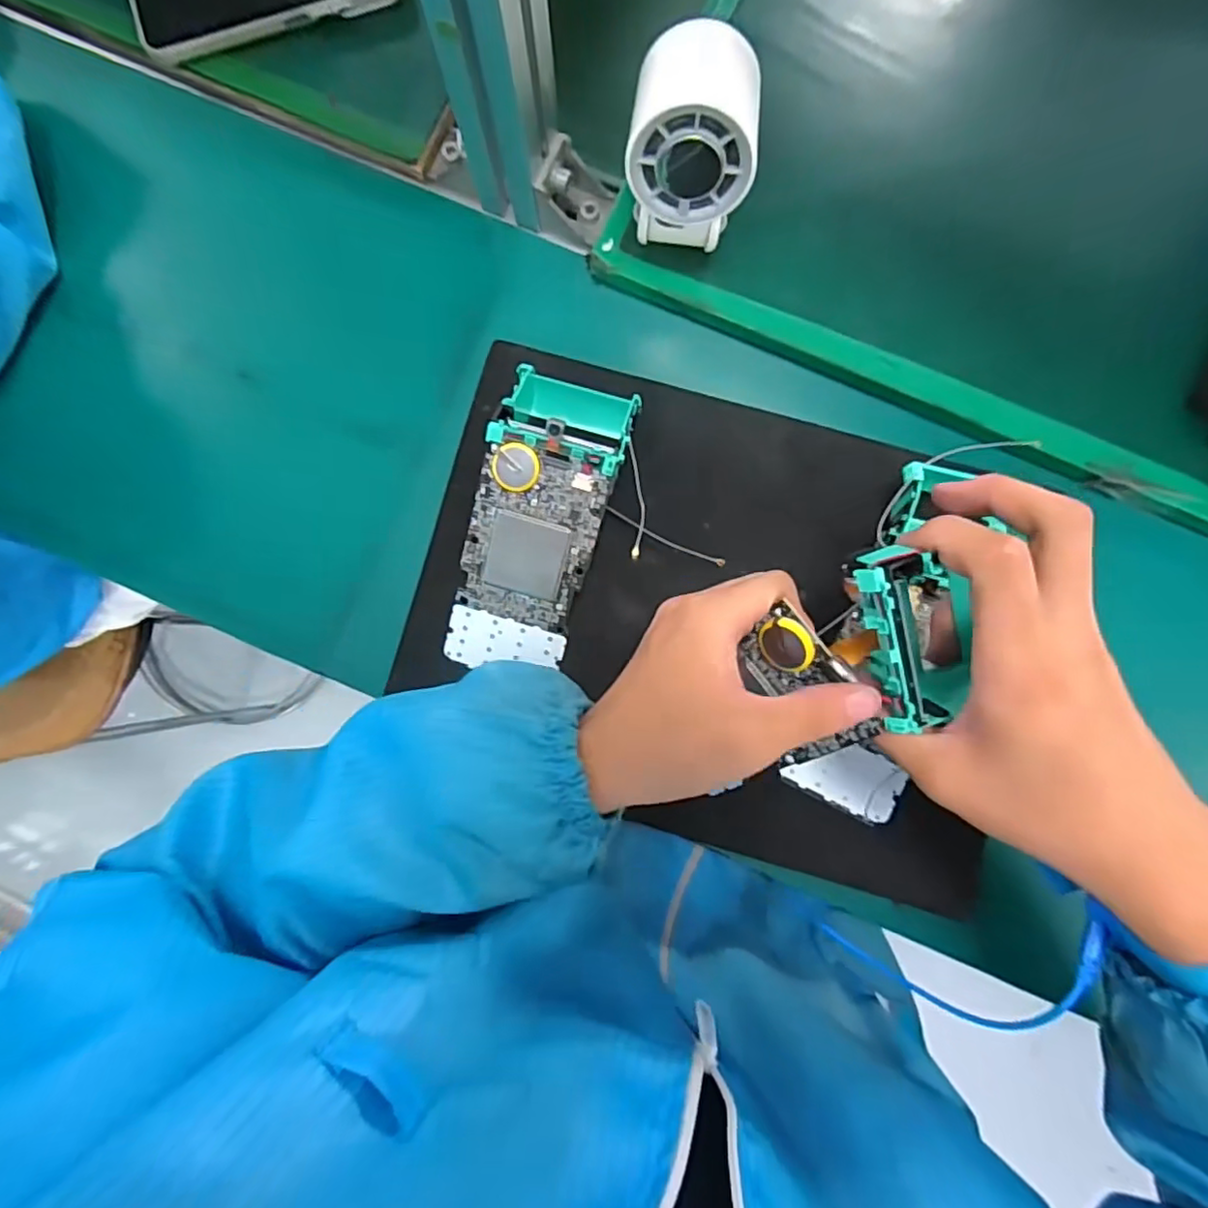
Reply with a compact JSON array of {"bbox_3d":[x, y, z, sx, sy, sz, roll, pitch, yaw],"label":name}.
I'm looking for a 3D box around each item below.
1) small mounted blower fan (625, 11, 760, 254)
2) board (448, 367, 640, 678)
[{"bbox_3d":[0.044,-0.232,0.323,0.059,0.100,0.069,5,86,2],"label":"small mounted blower fan"},{"bbox_3d":[-0.038,-0.039,0.343,0.072,0.036,0.167,20,104,2],"label":"board"}]

